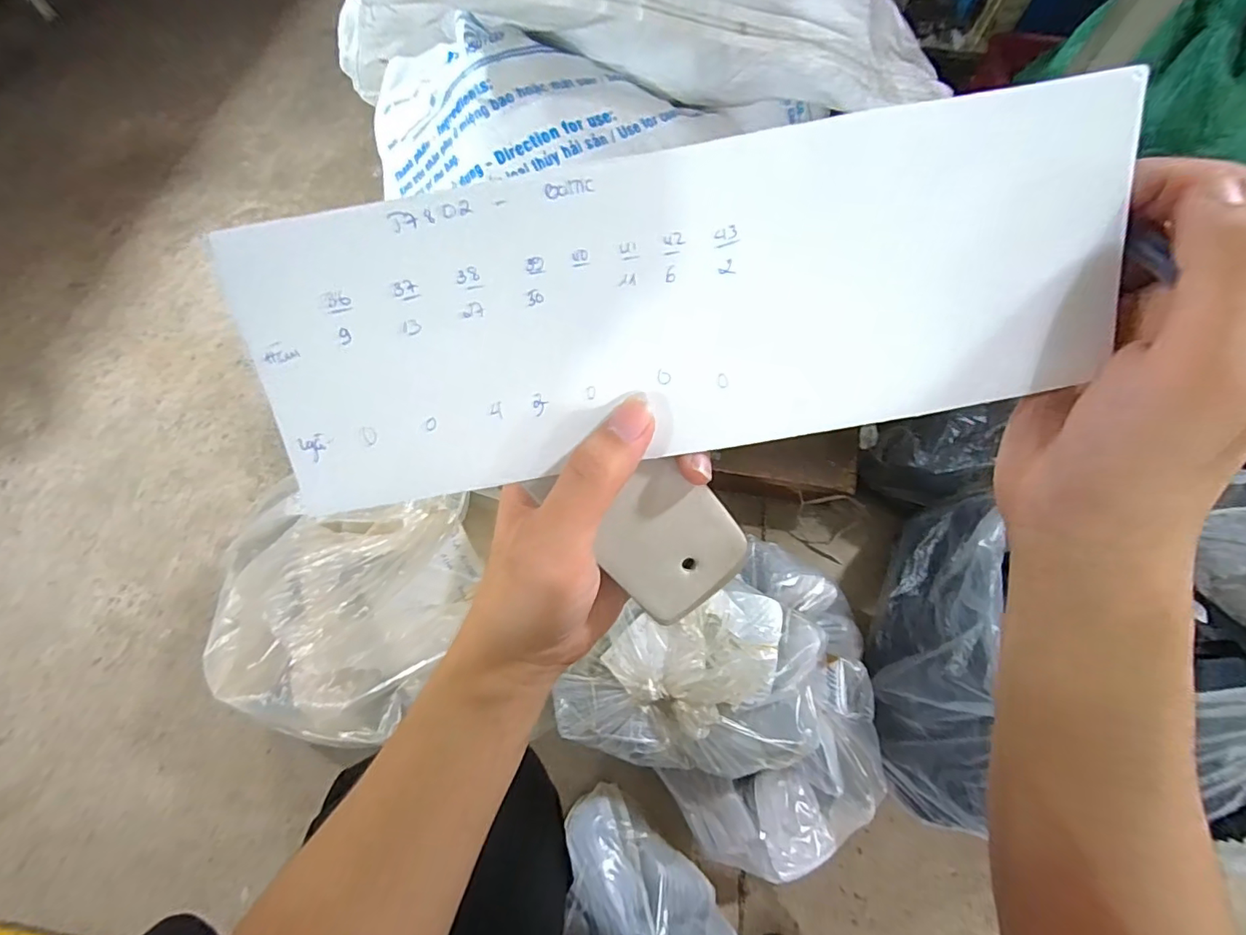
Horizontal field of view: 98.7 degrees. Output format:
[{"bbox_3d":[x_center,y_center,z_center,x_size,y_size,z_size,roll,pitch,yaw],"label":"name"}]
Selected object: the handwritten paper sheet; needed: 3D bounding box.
[{"bbox_3d":[0.021,-0.054,0.181,0.280,0.011,0.102,-10,107,0],"label":"handwritten paper sheet"}]

